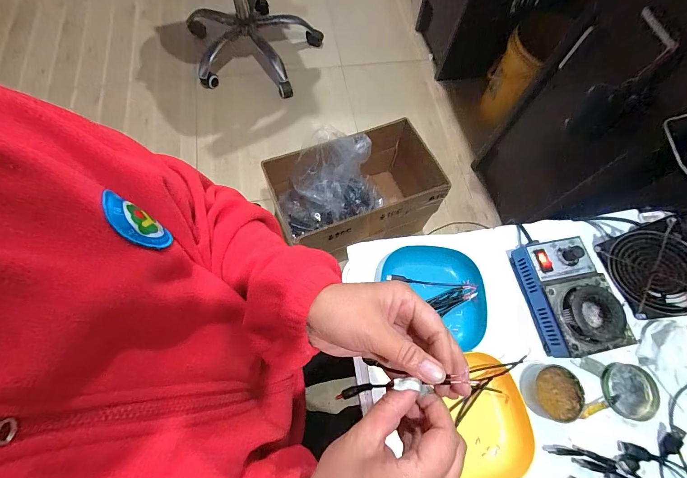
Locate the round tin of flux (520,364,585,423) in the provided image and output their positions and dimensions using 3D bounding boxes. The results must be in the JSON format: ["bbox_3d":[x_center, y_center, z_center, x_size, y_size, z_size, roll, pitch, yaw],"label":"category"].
[{"bbox_3d":[0.263,0.193,0.387,0.063,0.024,0.063,1,69,-3],"label":"round tin of flux"}]

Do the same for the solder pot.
[{"bbox_3d":[0.307,0.074,0.416,0.095,0.058,0.152,-10,70,-7],"label":"solder pot"}]

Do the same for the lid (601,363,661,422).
[{"bbox_3d":[0.379,0.200,0.402,0.070,0.007,0.065,1,69,-3],"label":"lid"}]

